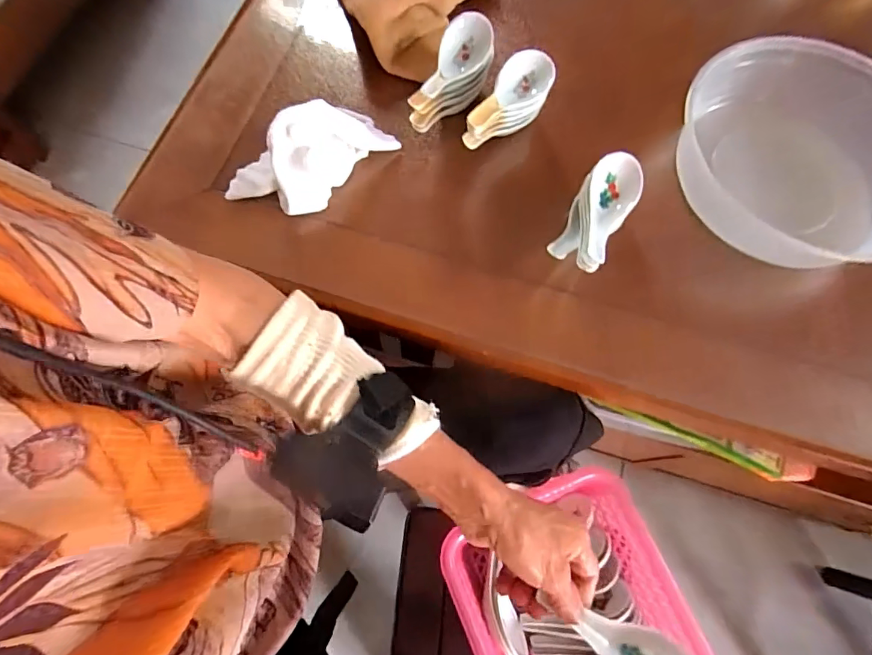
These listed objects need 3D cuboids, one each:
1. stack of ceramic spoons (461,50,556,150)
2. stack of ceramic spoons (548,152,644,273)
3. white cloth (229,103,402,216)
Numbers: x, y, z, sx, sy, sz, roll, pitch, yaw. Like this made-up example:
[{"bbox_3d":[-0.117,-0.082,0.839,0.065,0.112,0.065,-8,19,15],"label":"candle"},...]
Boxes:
[{"bbox_3d":[0.066,-0.207,0.440,0.051,0.057,0.138,31,59,10],"label":"stack of ceramic spoons"},{"bbox_3d":[0.143,-0.099,0.416,0.046,0.072,0.128,30,74,10],"label":"stack of ceramic spoons"},{"bbox_3d":[-0.119,-0.167,0.428,0.164,0.064,0.091,-28,73,-8],"label":"white cloth"}]

